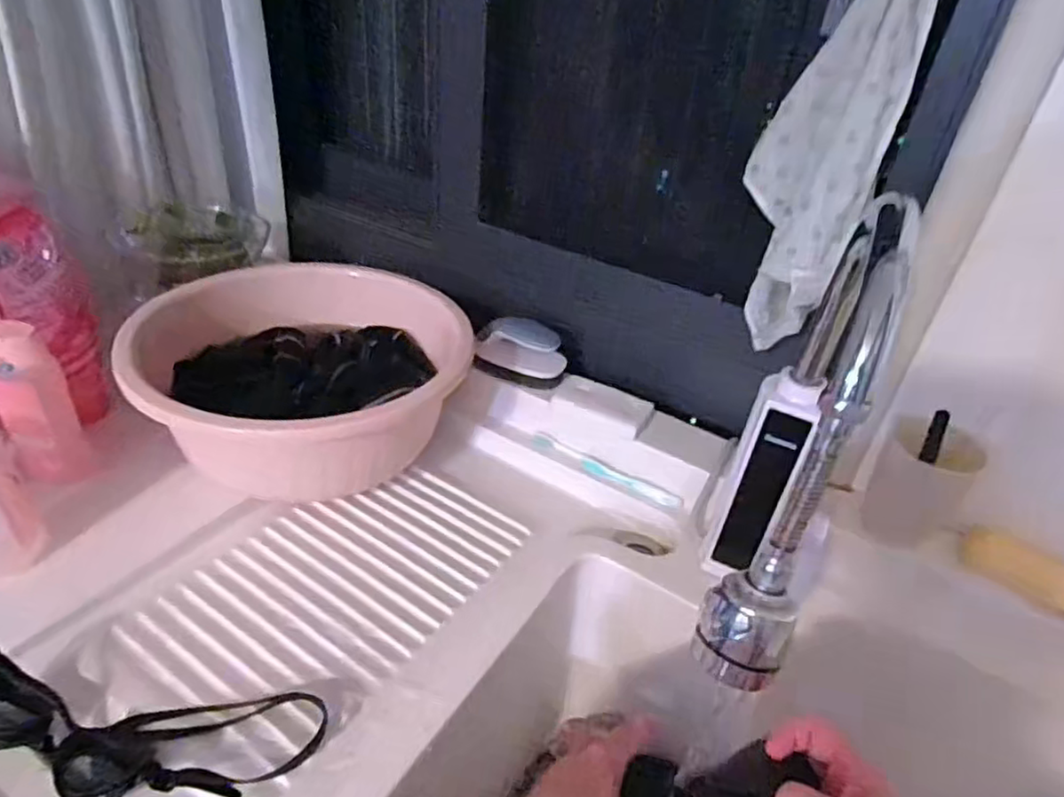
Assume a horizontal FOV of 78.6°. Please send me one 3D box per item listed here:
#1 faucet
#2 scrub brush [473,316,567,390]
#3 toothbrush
[{"bbox_3d":[0.161,0.056,0.452,0.058,0.287,0.269,18,37,16],"label":"faucet"},{"bbox_3d":[-0.014,-0.055,0.757,0.104,0.062,0.044,15,36,12],"label":"scrub brush"},{"bbox_3d":[0.078,0.079,0.713,0.177,0.016,0.016,21,36,23],"label":"toothbrush"}]

